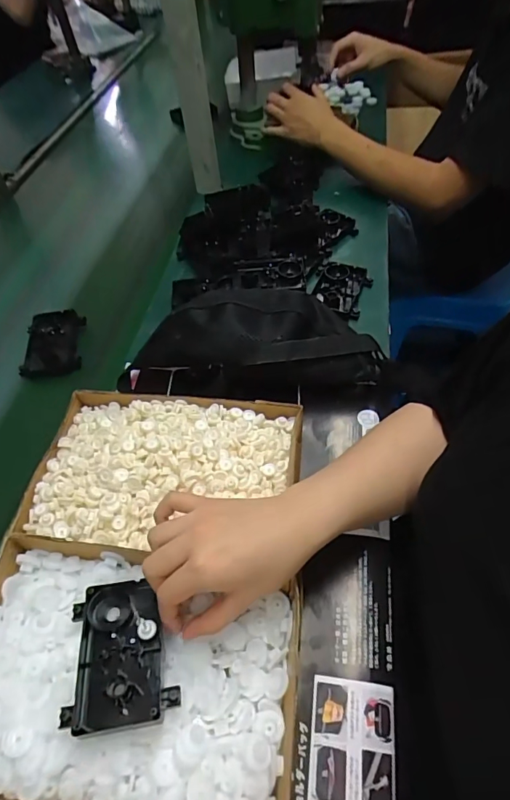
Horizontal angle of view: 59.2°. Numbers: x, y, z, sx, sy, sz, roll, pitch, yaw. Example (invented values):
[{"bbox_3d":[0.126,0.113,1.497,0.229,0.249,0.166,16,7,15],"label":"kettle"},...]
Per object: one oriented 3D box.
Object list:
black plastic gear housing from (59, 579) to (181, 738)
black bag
[{"bbox_3d":[-0.103,0.193,0.345,0.073,0.032,0.099,-10,53,-3],"label":"black plastic gear housing"},{"bbox_3d":[-0.012,-0.065,0.549,0.314,0.088,0.138,-5,53,1],"label":"black bag"}]

